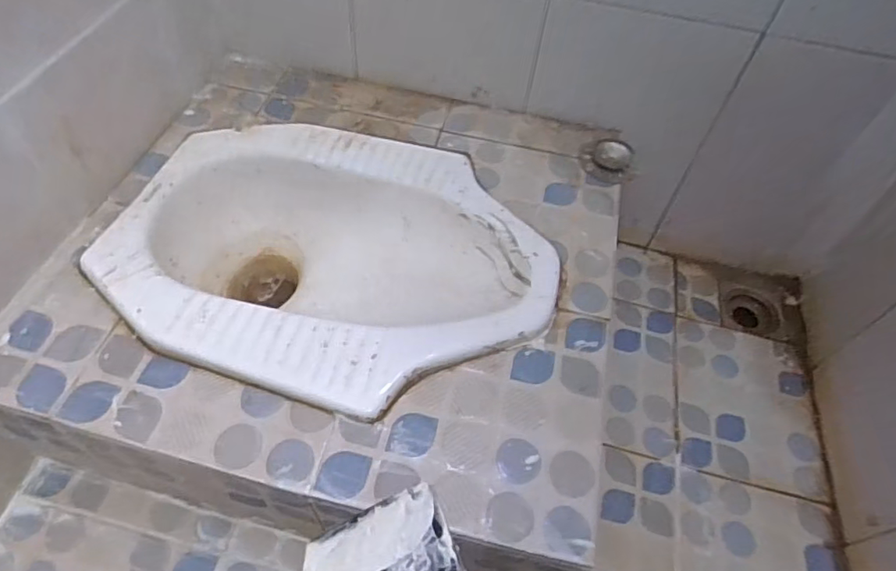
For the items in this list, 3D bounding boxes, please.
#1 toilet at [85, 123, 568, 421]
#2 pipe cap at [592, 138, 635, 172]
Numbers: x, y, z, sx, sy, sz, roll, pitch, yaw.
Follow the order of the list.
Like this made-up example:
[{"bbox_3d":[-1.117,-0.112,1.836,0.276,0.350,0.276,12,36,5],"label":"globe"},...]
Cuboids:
[{"bbox_3d":[-0.124,-0.008,0.686,0.479,0.143,0.363,14,54,7],"label":"toilet"},{"bbox_3d":[0.223,-0.179,0.768,0.051,0.012,0.057,26,55,15],"label":"pipe cap"}]

